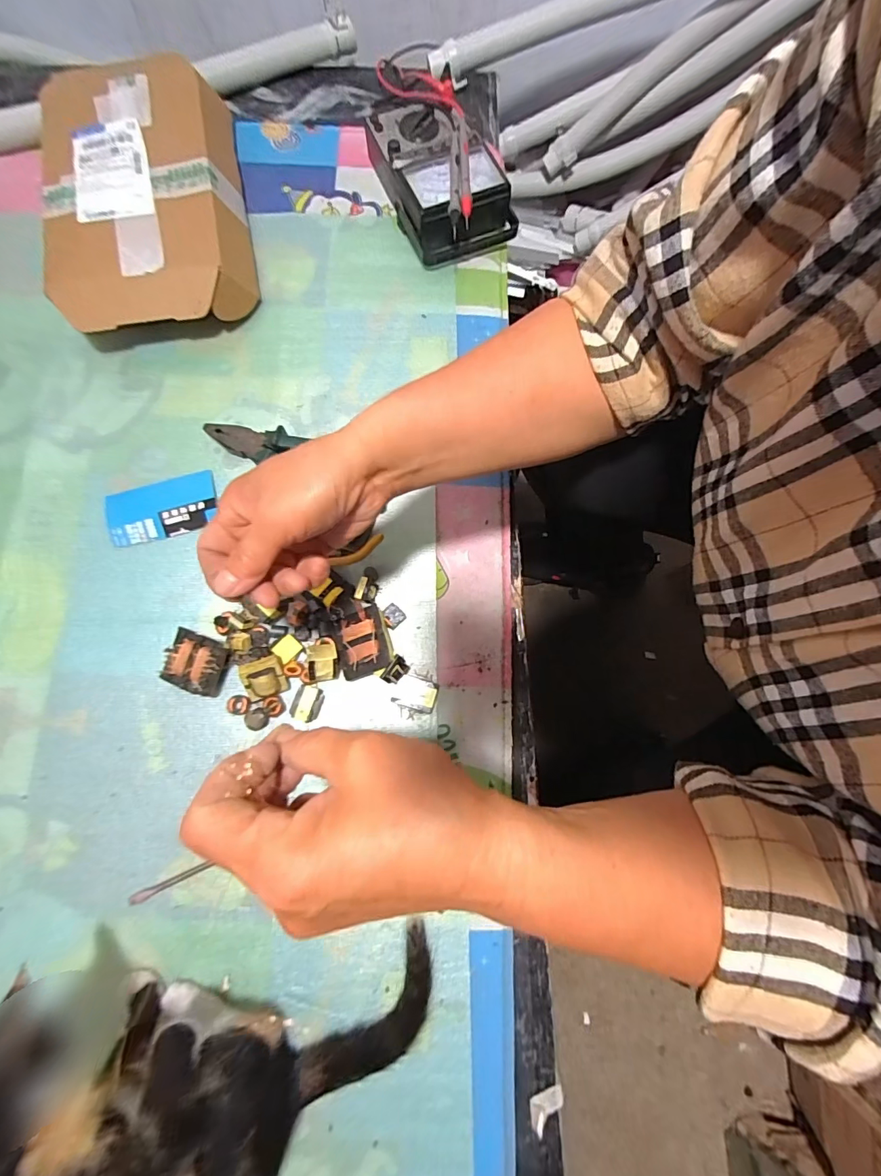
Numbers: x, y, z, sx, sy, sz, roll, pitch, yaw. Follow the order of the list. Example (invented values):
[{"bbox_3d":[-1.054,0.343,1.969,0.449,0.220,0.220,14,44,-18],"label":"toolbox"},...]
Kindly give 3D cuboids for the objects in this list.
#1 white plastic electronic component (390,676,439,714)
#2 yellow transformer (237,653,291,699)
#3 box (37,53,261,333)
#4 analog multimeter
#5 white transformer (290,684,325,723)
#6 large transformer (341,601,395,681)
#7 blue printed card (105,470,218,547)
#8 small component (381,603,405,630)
[{"bbox_3d":[-0.023,0.099,0.434,0.037,0.014,0.028,18,79,2],"label":"white plastic electronic component"},{"bbox_3d":[-0.162,0.083,0.423,0.036,0.019,0.039,-21,106,-20],"label":"yellow transformer"},{"bbox_3d":[-0.323,-0.421,0.505,0.201,0.056,0.317,-12,79,-4],"label":"box"},{"bbox_3d":[-0.004,-0.478,0.527,0.120,0.053,0.210,-23,80,-6],"label":"analog multimeter"},{"bbox_3d":[-0.125,0.106,0.429,0.028,0.011,0.032,12,79,1],"label":"white transformer"},{"bbox_3d":[-0.072,0.049,0.436,0.048,0.023,0.065,-13,80,-4],"label":"large transformer"},{"bbox_3d":[-0.281,-0.080,0.464,0.106,0.009,0.061,-18,80,-5],"label":"blue printed card"},{"bbox_3d":[-0.046,0.027,0.449,0.020,0.005,0.021,-42,104,-20],"label":"small component"}]

